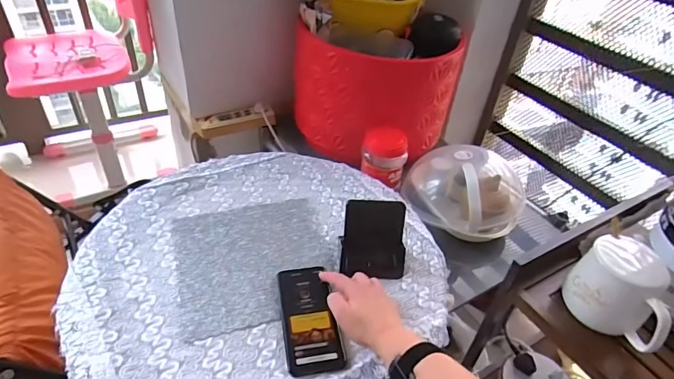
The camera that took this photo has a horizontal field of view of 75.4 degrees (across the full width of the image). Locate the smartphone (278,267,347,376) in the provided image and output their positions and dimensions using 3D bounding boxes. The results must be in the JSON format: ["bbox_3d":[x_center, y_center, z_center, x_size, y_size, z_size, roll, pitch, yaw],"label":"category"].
[{"bbox_3d":[-0.041,0.182,0.623,0.076,0.013,0.161,-7,46,-14],"label":"smartphone"}]

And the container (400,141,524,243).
[{"bbox_3d":[0.268,-0.019,0.932,0.217,0.148,0.239,-30,51,-34],"label":"container"}]

